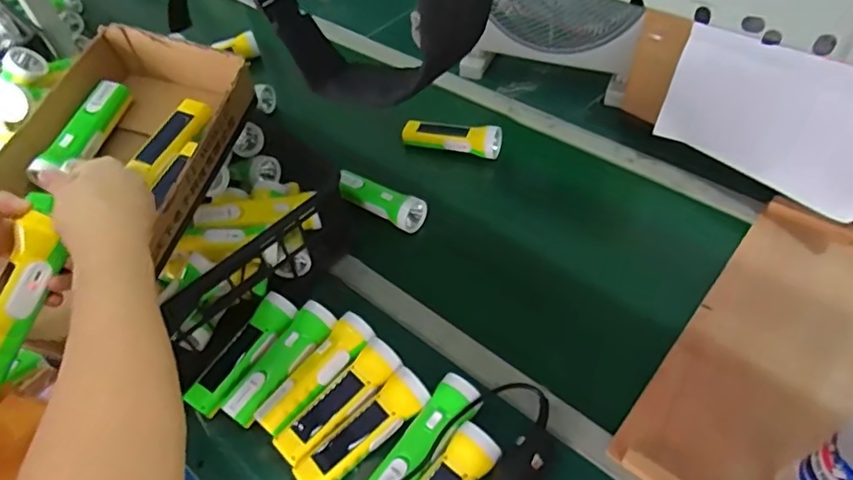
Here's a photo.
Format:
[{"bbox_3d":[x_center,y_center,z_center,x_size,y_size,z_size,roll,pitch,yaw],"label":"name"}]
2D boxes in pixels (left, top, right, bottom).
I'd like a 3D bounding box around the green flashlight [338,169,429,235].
[{"bbox_3d":[-0.074,-0.055,0.874,0.146,0.055,0.052,21,55,22],"label":"green flashlight"}]

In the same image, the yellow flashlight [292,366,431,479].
[{"bbox_3d":[-0.070,0.221,0.633,0.167,0.046,0.049,-38,56,-23],"label":"yellow flashlight"}]

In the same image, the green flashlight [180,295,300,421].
[{"bbox_3d":[-0.231,0.142,0.704,0.047,0.040,0.163,23,56,23],"label":"green flashlight"}]

